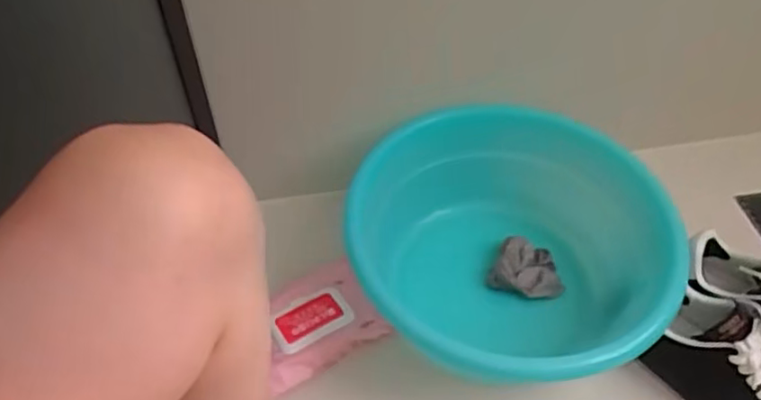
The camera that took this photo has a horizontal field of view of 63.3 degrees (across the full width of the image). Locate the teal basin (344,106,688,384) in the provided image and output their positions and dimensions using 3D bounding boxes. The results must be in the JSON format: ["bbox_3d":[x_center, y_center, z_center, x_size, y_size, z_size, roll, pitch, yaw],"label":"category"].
[{"bbox_3d":[0.159,0.077,0.749,0.320,0.207,0.348,1,49,-1],"label":"teal basin"}]

